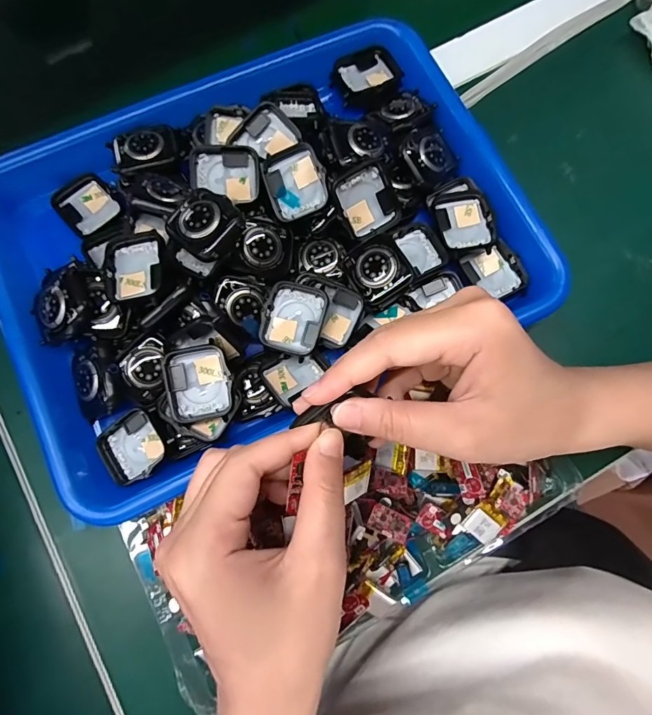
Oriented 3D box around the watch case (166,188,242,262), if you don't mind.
[{"bbox_3d":[-0.069,-0.077,0.243,0.040,0.010,0.036,35,79,8],"label":"watch case"}]

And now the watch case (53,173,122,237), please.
[{"bbox_3d":[-0.160,-0.102,0.289,0.035,0.010,0.040,-43,80,-9],"label":"watch case"}]

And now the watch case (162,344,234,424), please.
[{"bbox_3d":[-0.072,0.015,0.246,0.036,0.014,0.041,-16,77,-3],"label":"watch case"}]

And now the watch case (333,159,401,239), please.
[{"bbox_3d":[0.026,-0.097,0.267,0.035,0.013,0.040,-29,119,2],"label":"watch case"}]

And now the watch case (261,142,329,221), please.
[{"bbox_3d":[-0.019,-0.110,0.267,0.036,0.009,0.041,-19,92,10],"label":"watch case"}]

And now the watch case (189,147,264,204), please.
[{"bbox_3d":[-0.062,-0.114,0.268,0.041,0.011,0.034,-6,97,-6],"label":"watch case"}]

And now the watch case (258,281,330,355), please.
[{"bbox_3d":[-0.019,-0.024,0.260,0.037,0.011,0.041,14,77,4],"label":"watch case"}]

